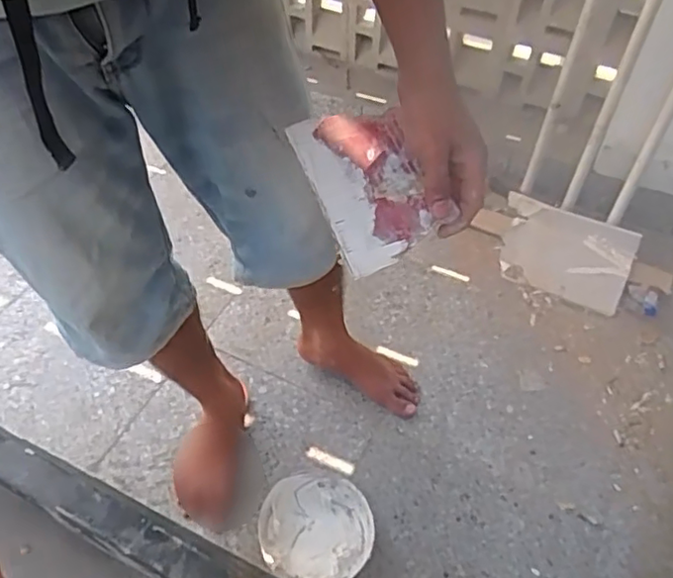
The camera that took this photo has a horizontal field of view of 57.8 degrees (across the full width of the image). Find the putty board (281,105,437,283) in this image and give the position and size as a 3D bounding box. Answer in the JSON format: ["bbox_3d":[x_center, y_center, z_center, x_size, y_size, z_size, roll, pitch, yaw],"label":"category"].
[{"bbox_3d":[0.028,-0.099,0.576,0.099,0.006,0.162,-21,72,-9],"label":"putty board"}]

